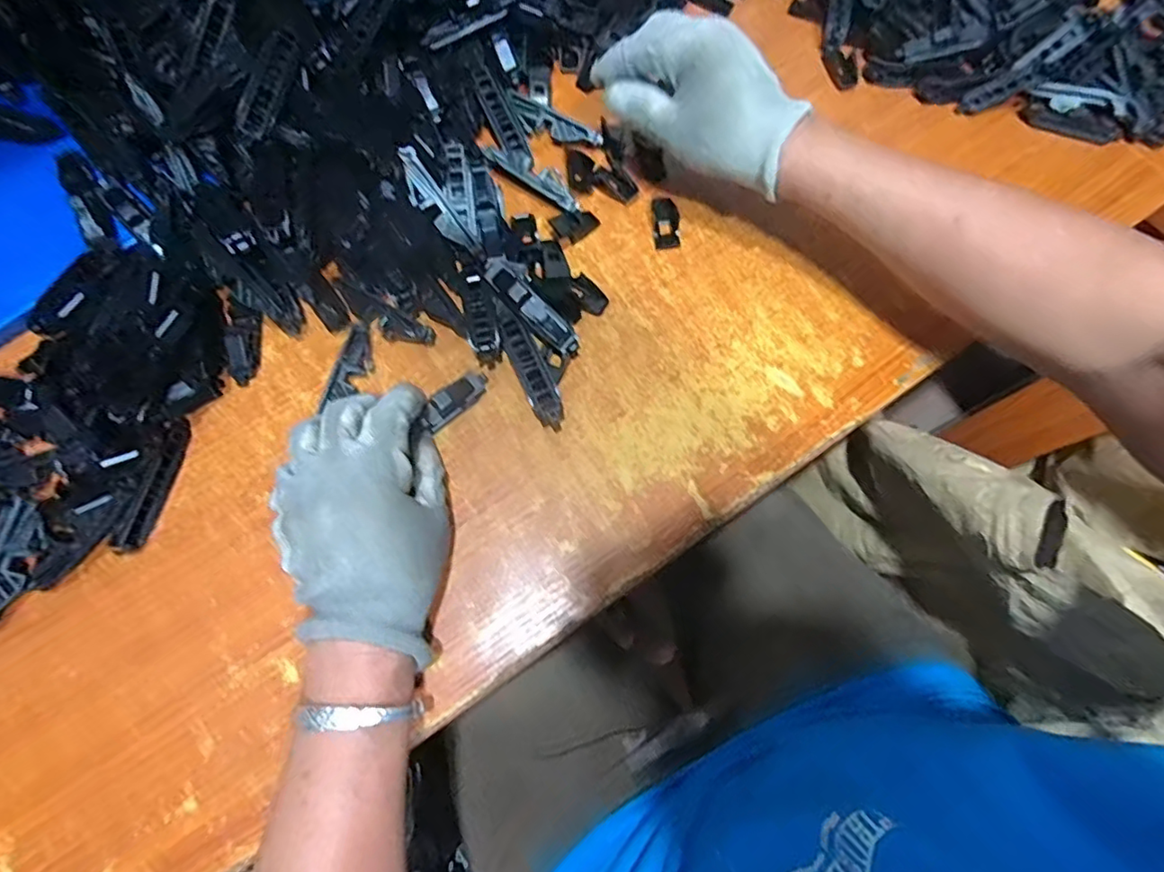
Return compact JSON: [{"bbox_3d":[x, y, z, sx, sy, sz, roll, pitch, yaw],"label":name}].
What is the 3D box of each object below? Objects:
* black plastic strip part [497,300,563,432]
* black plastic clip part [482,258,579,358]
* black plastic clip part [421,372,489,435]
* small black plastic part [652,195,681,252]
[{"bbox_3d":[-0.035,-0.046,0.380,0.022,0.022,0.086,-22,74,-8],"label":"black plastic strip part"},{"bbox_3d":[-0.035,-0.088,0.384,0.084,0.012,0.022,44,77,12],"label":"black plastic clip part"},{"bbox_3d":[-0.082,-0.025,0.375,0.016,0.018,0.051,44,68,12],"label":"black plastic clip part"},{"bbox_3d":[0.062,-0.158,0.426,0.019,0.008,0.044,0,72,-1],"label":"small black plastic part"}]

